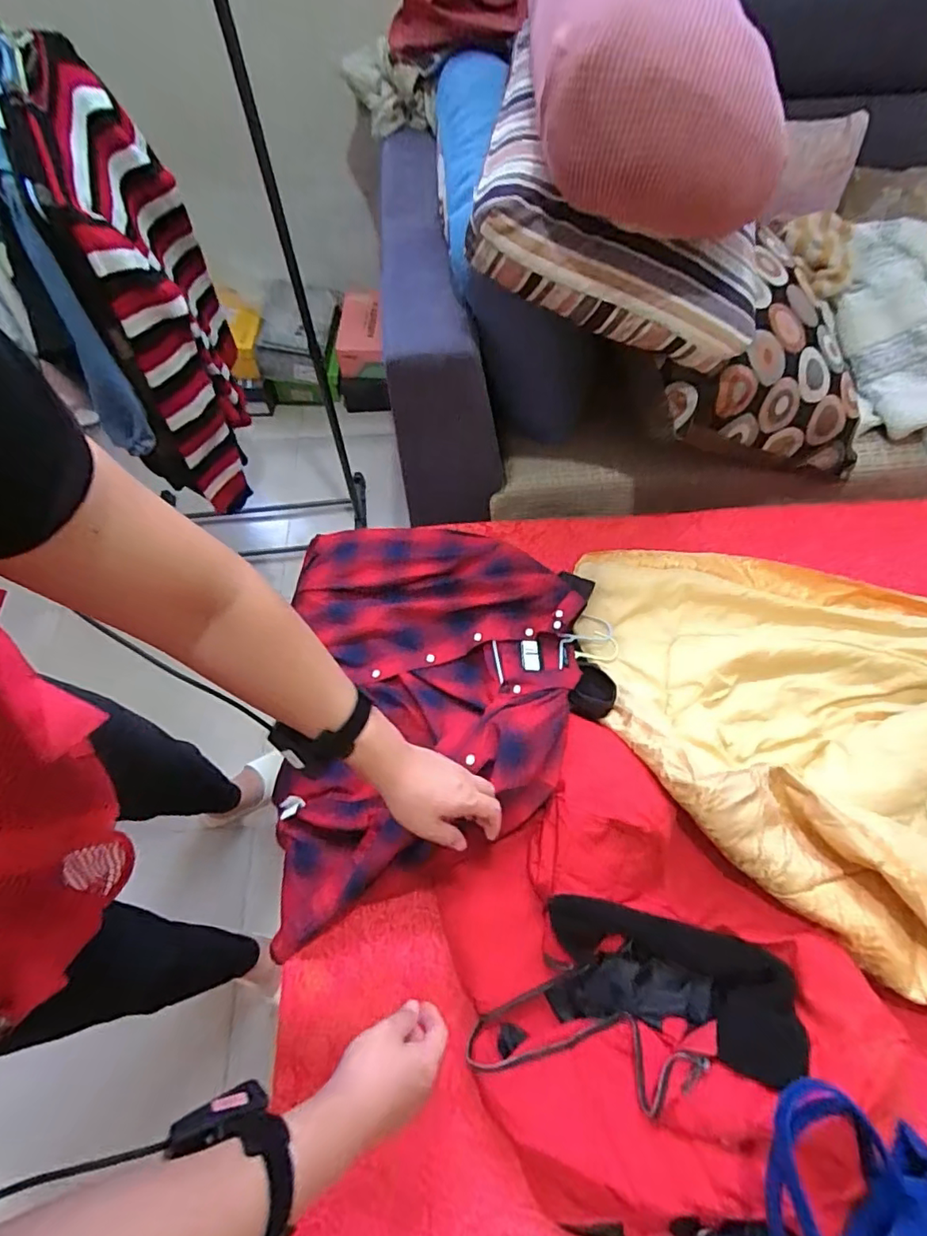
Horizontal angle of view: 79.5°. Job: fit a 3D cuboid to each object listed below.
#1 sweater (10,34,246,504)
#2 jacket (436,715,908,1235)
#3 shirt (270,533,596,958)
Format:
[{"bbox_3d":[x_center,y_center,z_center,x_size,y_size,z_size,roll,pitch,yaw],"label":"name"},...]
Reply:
[{"bbox_3d":[-0.512,-0.562,0.963,0.107,0.538,0.483,-13,63,-5],"label":"sweater"},{"bbox_3d":[0.191,0.443,0.694,0.435,0.132,0.489,-40,70,-17],"label":"jacket"},{"bbox_3d":[-0.046,0.107,0.854,0.462,0.144,0.628,-2,64,0],"label":"shirt"}]

